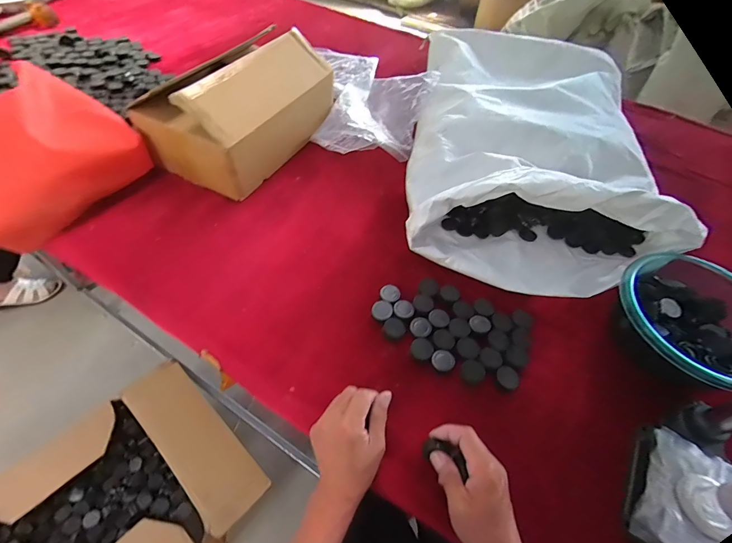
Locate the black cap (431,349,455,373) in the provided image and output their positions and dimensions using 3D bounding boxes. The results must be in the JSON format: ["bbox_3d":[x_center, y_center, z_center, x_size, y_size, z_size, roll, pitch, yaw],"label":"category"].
[{"bbox_3d":[0.110,0.126,0.486,0.031,0.006,0.031,2,52,-3],"label":"black cap"}]

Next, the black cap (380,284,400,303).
[{"bbox_3d":[0.039,0.035,0.546,0.029,0.008,0.030,2,52,-3],"label":"black cap"}]

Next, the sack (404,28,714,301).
[{"bbox_3d":[0.319,-0.305,0.734,0.423,0.155,0.757,8,52,2],"label":"sack"}]

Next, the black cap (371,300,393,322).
[{"bbox_3d":[0.025,0.059,0.530,0.032,0.012,0.032,2,52,-3],"label":"black cap"}]

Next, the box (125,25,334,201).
[{"bbox_3d":[-0.241,-0.341,0.720,0.202,0.176,0.361,27,55,16],"label":"box"}]

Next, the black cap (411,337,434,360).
[{"bbox_3d":[0.081,0.111,0.492,0.033,0.007,0.030,2,52,-3],"label":"black cap"}]

